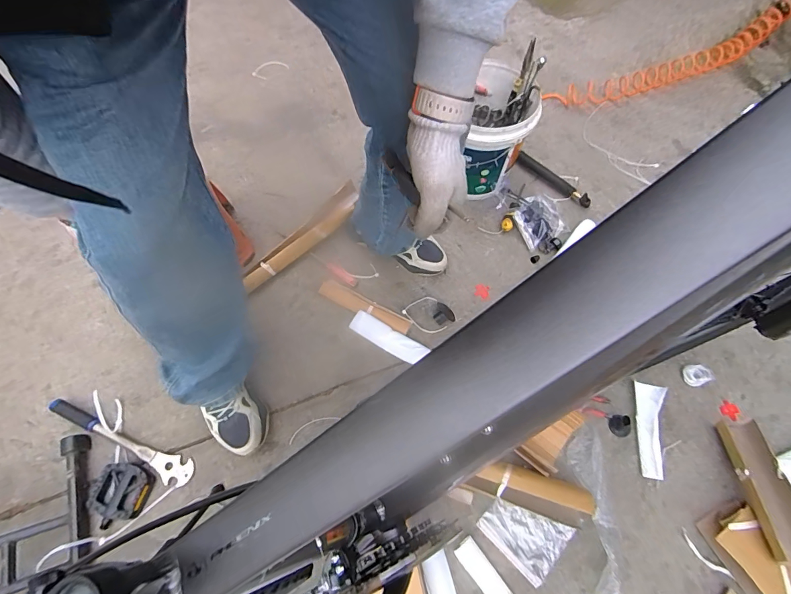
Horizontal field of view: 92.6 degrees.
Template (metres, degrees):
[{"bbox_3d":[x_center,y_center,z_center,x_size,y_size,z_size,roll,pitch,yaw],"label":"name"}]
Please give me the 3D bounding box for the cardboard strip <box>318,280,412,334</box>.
[{"bbox_3d":[-0.079,0.025,0.949,0.248,0.014,0.052,28,55,13],"label":"cardboard strip"}]

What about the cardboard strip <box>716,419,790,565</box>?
[{"bbox_3d":[0.719,0.366,0.736,0.076,0.045,0.254,4,51,2],"label":"cardboard strip"}]

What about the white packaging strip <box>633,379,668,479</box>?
[{"bbox_3d":[0.550,0.288,0.826,0.058,0.028,0.193,14,66,6],"label":"white packaging strip"}]

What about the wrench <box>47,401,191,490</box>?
[{"bbox_3d":[-0.593,0.305,0.808,0.356,0.026,0.048,22,67,10],"label":"wrench"}]

